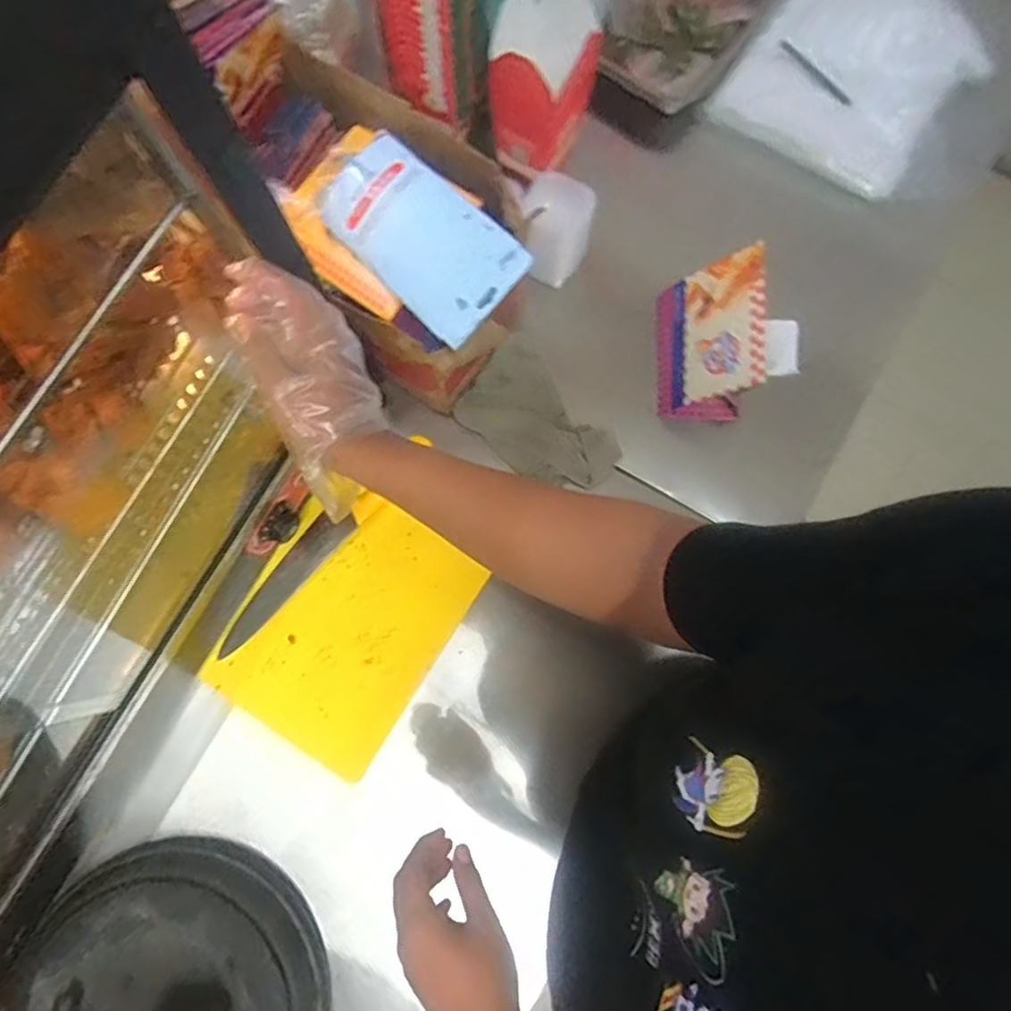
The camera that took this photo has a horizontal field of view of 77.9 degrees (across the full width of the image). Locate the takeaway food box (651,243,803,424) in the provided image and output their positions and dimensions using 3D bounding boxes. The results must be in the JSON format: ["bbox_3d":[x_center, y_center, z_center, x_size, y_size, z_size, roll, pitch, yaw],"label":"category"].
[{"bbox_3d":[0.253,-0.212,0.765,0.098,0.175,0.174,-2,79,0],"label":"takeaway food box"}]

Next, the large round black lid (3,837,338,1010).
[{"bbox_3d":[-0.362,0.550,0.675,0.325,0.086,0.316,0,79,0],"label":"large round black lid"}]

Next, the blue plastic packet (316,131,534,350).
[{"bbox_3d":[-0.084,-0.261,0.603,0.208,0.011,0.110,45,98,7],"label":"blue plastic packet"}]

